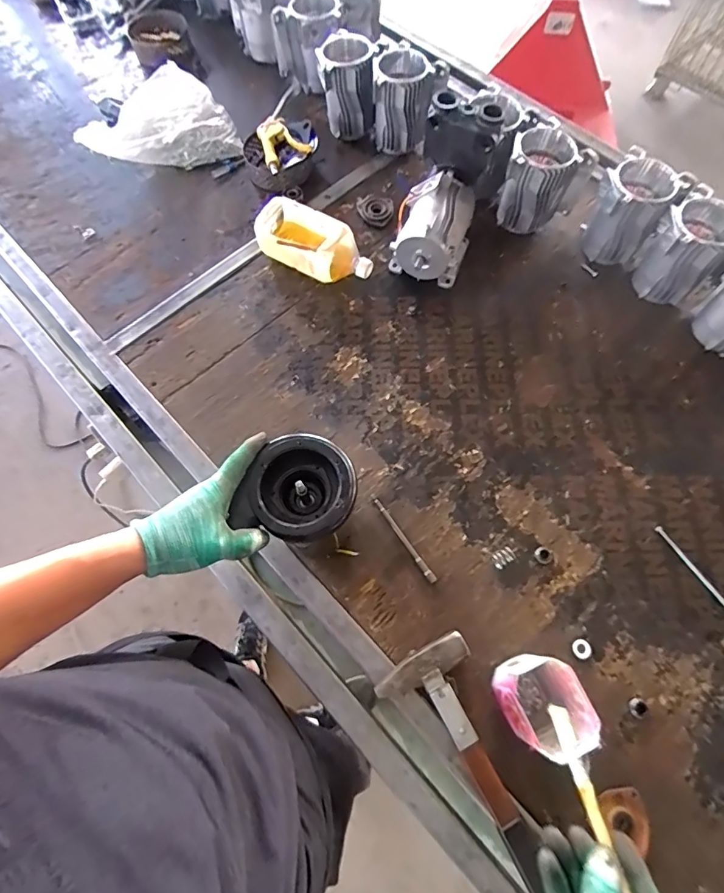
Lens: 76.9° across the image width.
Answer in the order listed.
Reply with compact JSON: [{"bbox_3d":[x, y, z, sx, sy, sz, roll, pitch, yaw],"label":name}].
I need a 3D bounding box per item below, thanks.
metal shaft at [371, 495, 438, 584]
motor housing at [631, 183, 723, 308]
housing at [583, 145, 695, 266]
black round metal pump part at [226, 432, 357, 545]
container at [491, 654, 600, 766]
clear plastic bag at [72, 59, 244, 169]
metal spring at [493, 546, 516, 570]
[{"bbox_3d":[0.059,0.129,0.651,0.011,0.013,0.147,-32,72,-11],"label":"metal shaft"},{"bbox_3d":[0.532,-0.316,0.755,0.111,0.136,0.123,-35,72,-12],"label":"motor housing"},{"bbox_3d":[0.456,-0.402,0.786,0.121,0.141,0.110,38,74,14],"label":"housing"},{"bbox_3d":[-0.065,0.050,0.509,0.111,0.063,0.119,0,69,1],"label":"black round metal pump part"},{"bbox_3d":[0.207,0.300,0.532,0.083,0.109,0.087,-21,70,-7],"label":"container"},{"bbox_3d":[-0.396,-0.645,0.902,0.277,0.104,0.151,-13,69,-4],"label":"clear plastic bag"},{"bbox_3d":[0.197,0.155,0.637,0.031,0.014,0.020,-37,73,-13],"label":"metal spring"}]

